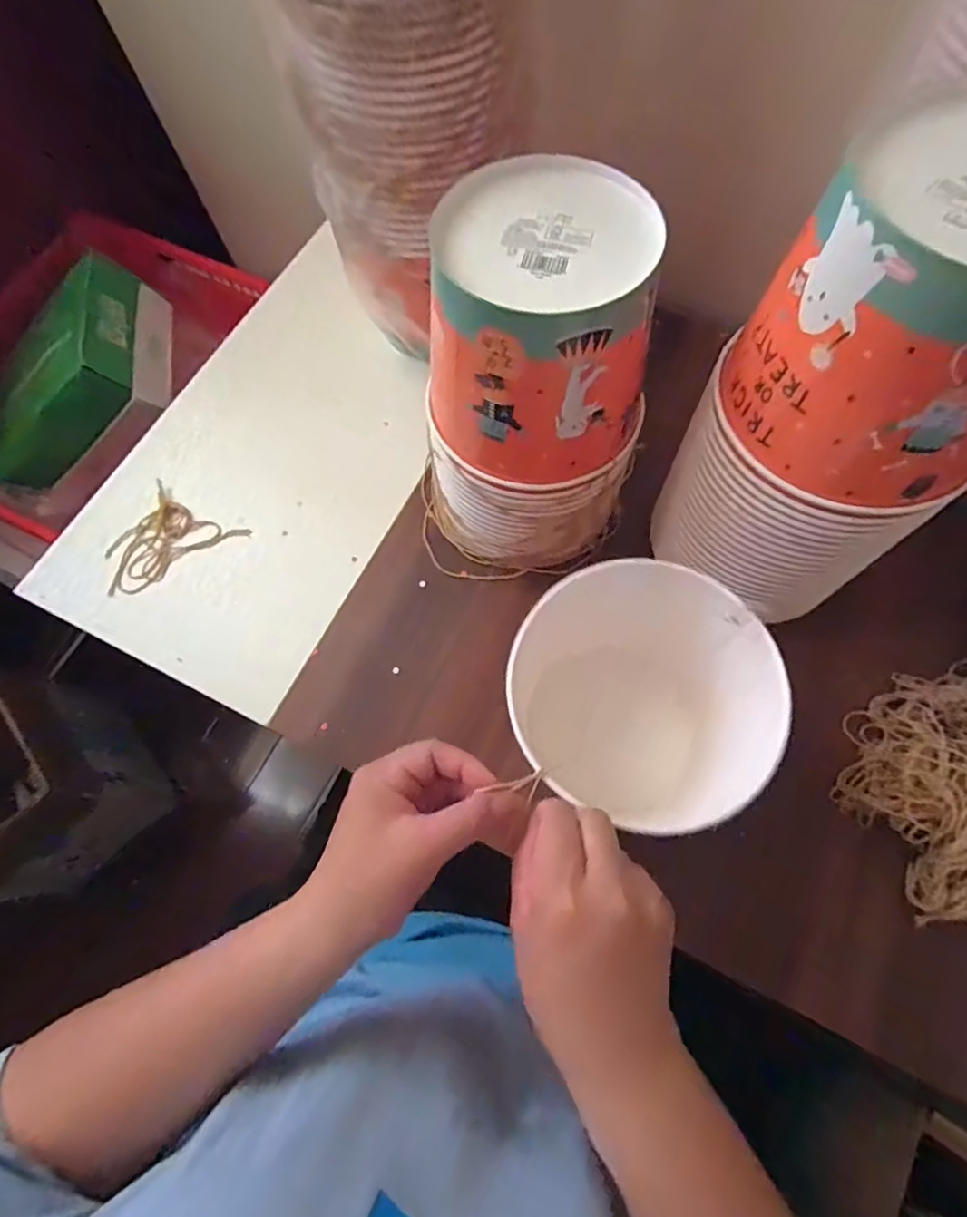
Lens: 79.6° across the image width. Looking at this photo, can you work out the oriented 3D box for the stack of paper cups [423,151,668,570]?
[{"bbox_3d":[0.033,-0.145,0.432,0.160,0.249,0.141,13,71,9],"label":"stack of paper cups"}]

